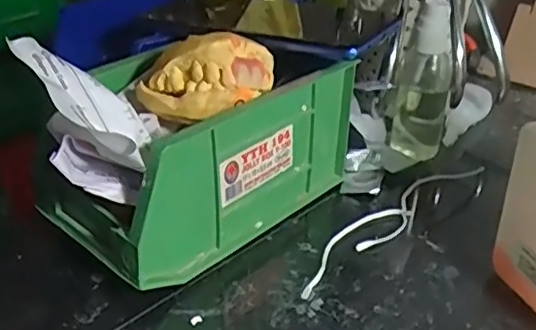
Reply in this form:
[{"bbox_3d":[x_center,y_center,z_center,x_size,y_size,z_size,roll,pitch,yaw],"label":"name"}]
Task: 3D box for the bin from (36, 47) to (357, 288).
[{"bbox_3d":[-0.036,-0.009,0.362,0.083,0.086,0.169,28,42,36],"label":"bin"}]

